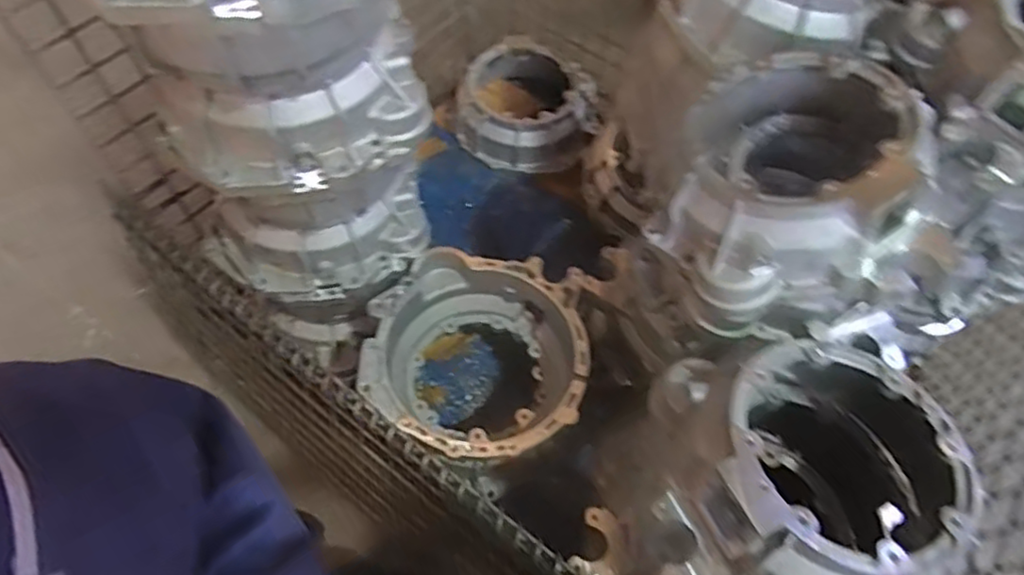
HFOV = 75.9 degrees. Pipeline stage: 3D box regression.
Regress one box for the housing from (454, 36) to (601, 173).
[{"bbox_3d":[0.038,-0.399,1.449,0.301,0.155,0.292,6,62,0],"label":"housing"}]

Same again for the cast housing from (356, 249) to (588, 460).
[{"bbox_3d":[-0.056,0.114,1.021,0.322,0.137,0.315,0,62,-3],"label":"cast housing"}]

